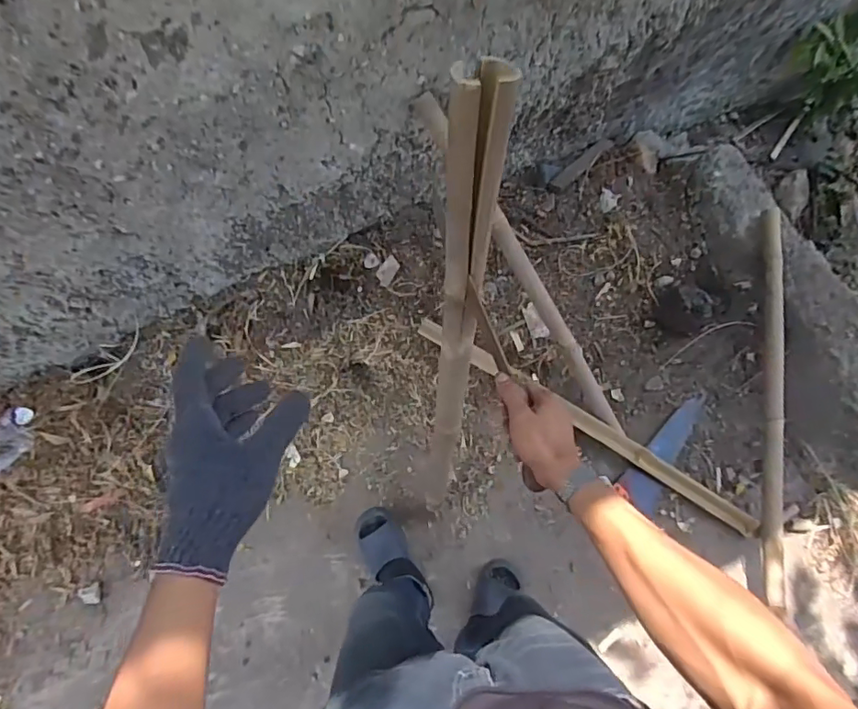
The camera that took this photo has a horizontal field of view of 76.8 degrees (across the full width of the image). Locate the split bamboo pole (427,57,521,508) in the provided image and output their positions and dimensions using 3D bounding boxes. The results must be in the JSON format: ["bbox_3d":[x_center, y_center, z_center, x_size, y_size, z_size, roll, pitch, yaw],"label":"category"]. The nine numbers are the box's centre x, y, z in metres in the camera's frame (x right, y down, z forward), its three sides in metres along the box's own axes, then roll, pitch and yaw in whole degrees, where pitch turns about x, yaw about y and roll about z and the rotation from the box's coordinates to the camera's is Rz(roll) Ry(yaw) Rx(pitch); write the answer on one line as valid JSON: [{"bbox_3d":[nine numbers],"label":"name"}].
[{"bbox_3d":[0.033,0.030,0.870,0.058,0.944,0.046,4,54,0],"label":"split bamboo pole"}]

